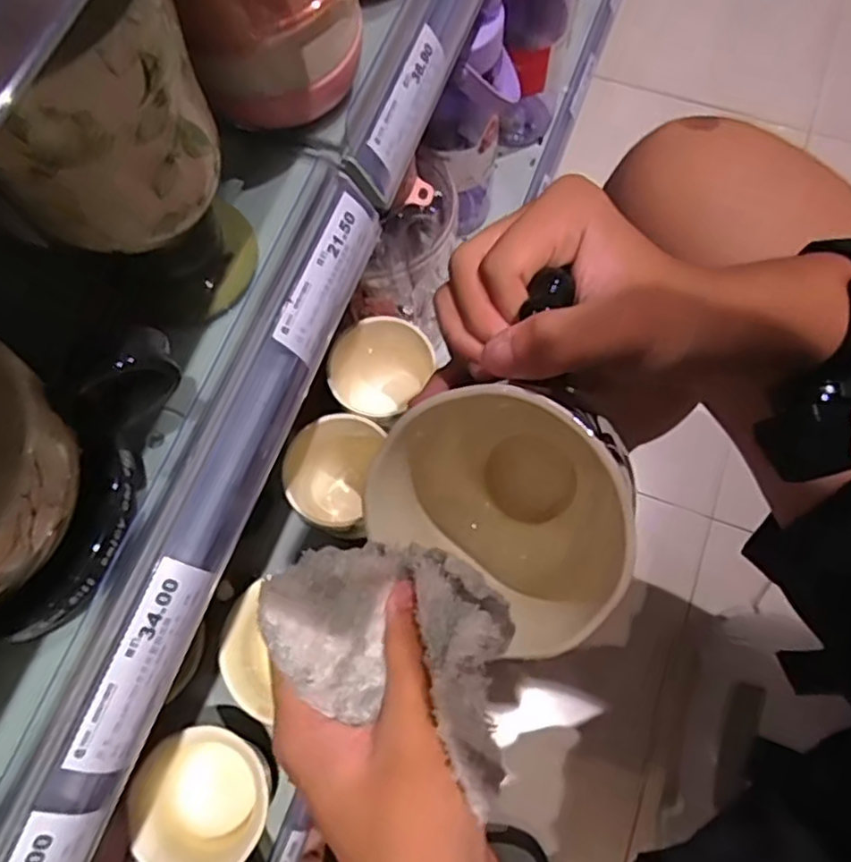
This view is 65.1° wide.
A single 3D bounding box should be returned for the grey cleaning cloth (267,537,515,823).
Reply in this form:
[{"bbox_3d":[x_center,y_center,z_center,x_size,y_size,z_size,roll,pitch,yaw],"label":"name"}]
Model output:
[{"bbox_3d":[-0.010,0.072,0.233,0.097,0.038,0.065,23,74,9],"label":"grey cleaning cloth"}]

